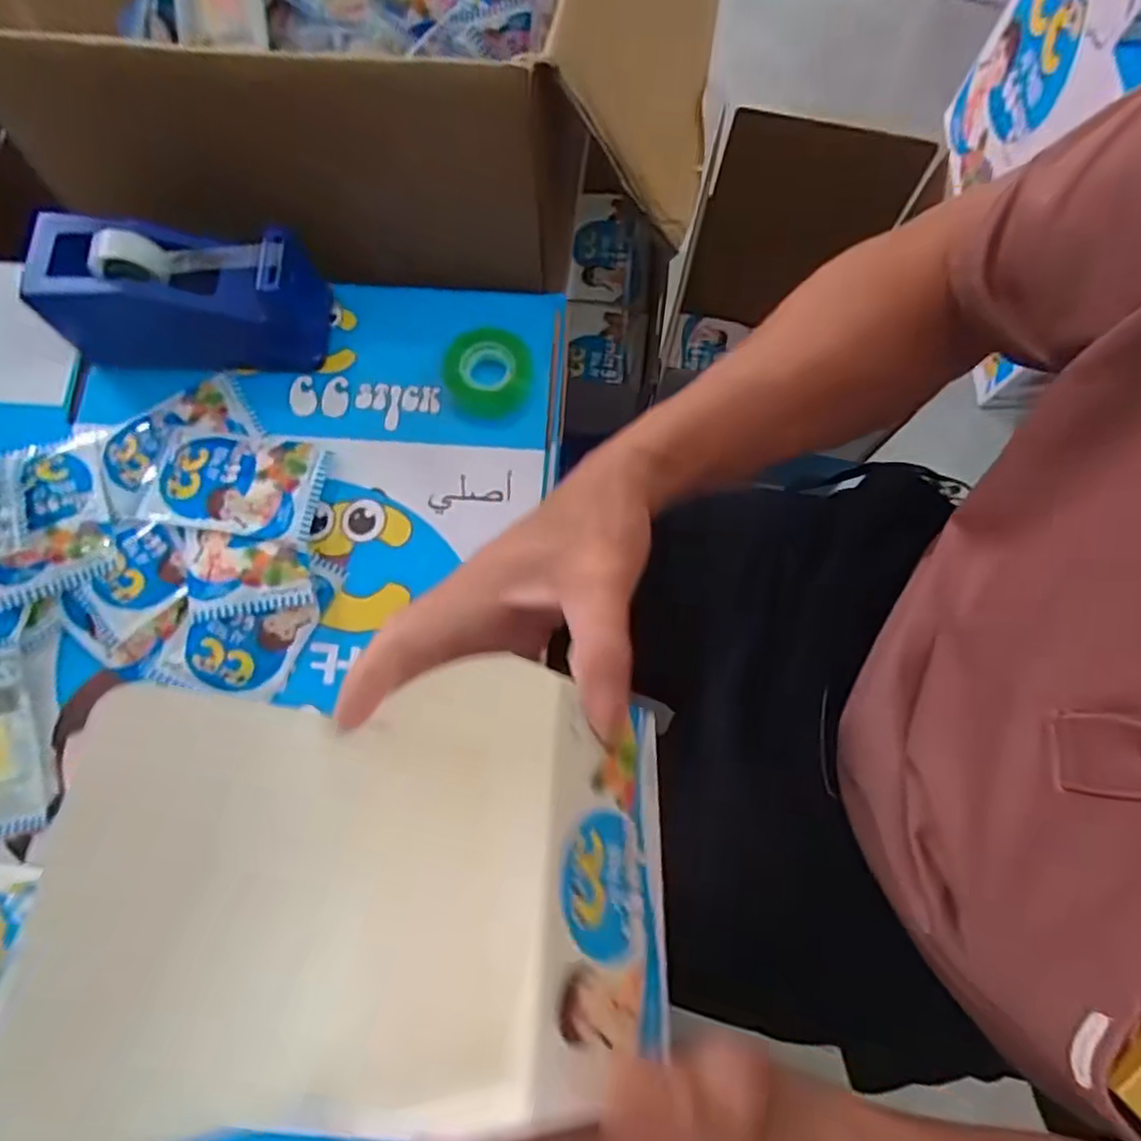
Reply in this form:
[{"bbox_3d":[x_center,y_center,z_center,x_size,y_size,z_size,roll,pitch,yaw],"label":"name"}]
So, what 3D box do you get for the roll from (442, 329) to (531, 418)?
[{"bbox_3d":[-0.051,-0.126,0.432,0.052,0.024,0.054,0,74,0],"label":"roll"}]

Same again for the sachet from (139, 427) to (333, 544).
[{"bbox_3d":[-0.198,-0.052,0.407,0.095,0.017,0.065,7,75,2],"label":"sachet"}]

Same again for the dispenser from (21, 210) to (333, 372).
[{"bbox_3d":[-0.231,-0.167,0.409,0.151,0.069,0.066,-3,75,-1],"label":"dispenser"}]

